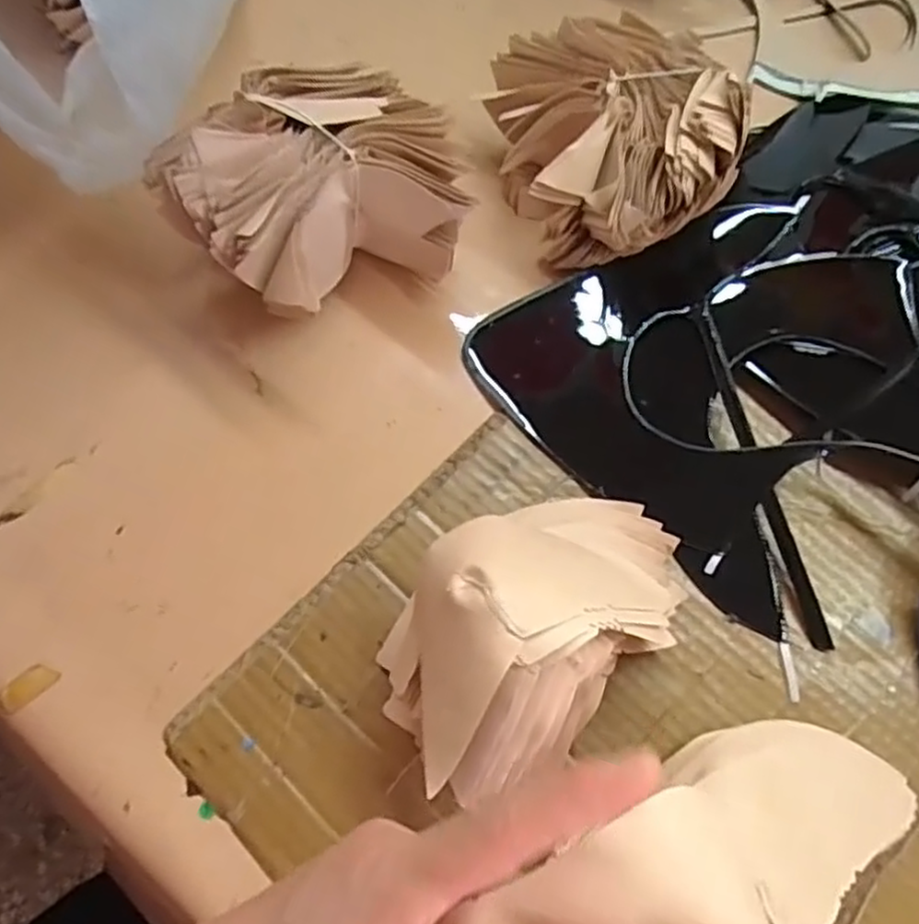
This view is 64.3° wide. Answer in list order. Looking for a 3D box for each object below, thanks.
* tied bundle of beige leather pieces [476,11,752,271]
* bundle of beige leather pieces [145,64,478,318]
[{"bbox_3d":[0.092,-0.187,0.440,0.129,0.080,0.158,-10,69,-6],"label":"tied bundle of beige leather pieces"},{"bbox_3d":[-0.087,-0.157,0.418,0.149,0.099,0.146,-30,72,-13],"label":"bundle of beige leather pieces"}]

